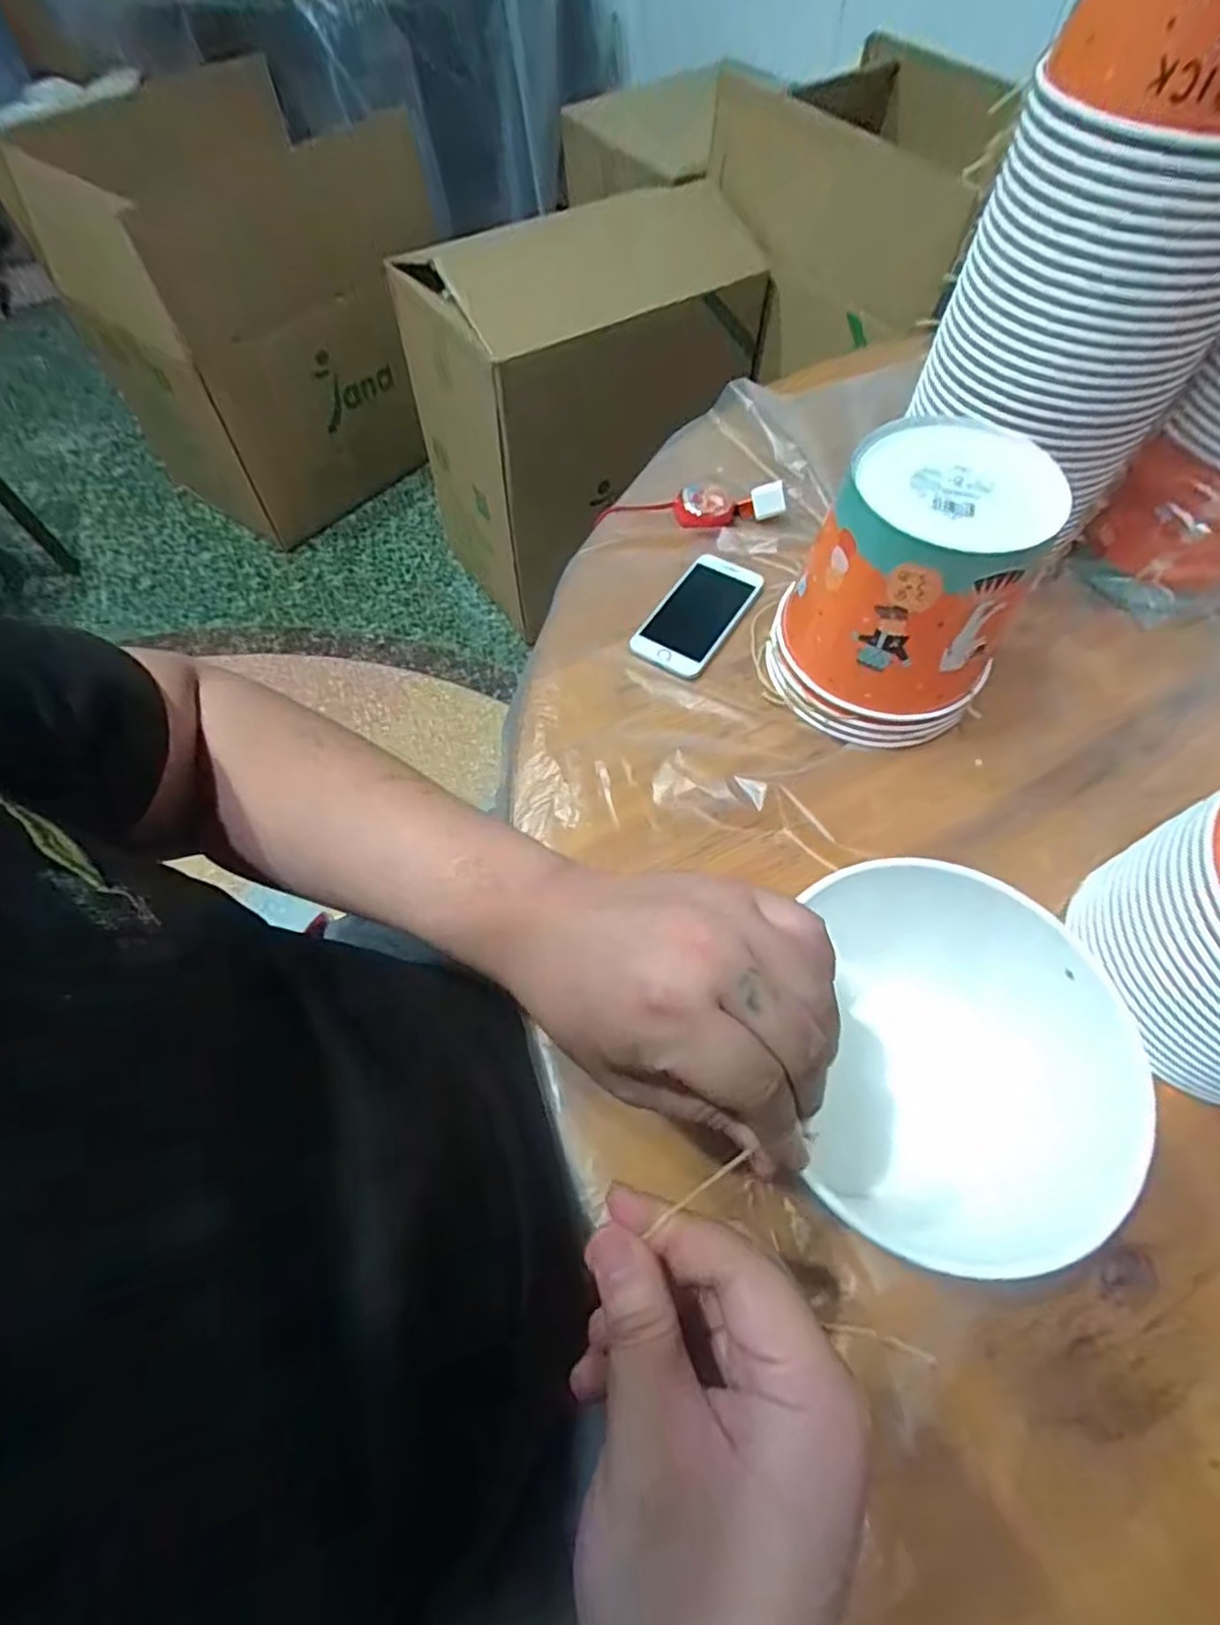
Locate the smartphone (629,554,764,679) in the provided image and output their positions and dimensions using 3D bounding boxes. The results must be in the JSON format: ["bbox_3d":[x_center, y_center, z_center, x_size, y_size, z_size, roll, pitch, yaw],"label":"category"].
[{"bbox_3d":[0.077,-0.172,0.574,0.065,0.008,0.133,30,65,15],"label":"smartphone"}]

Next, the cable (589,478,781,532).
[{"bbox_3d":[0.074,-0.285,0.623,0.172,0.025,0.042,-2,61,-2],"label":"cable"}]

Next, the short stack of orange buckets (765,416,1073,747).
[{"bbox_3d":[0.208,-0.151,0.473,0.146,0.166,0.141,31,65,15],"label":"short stack of orange buckets"}]

